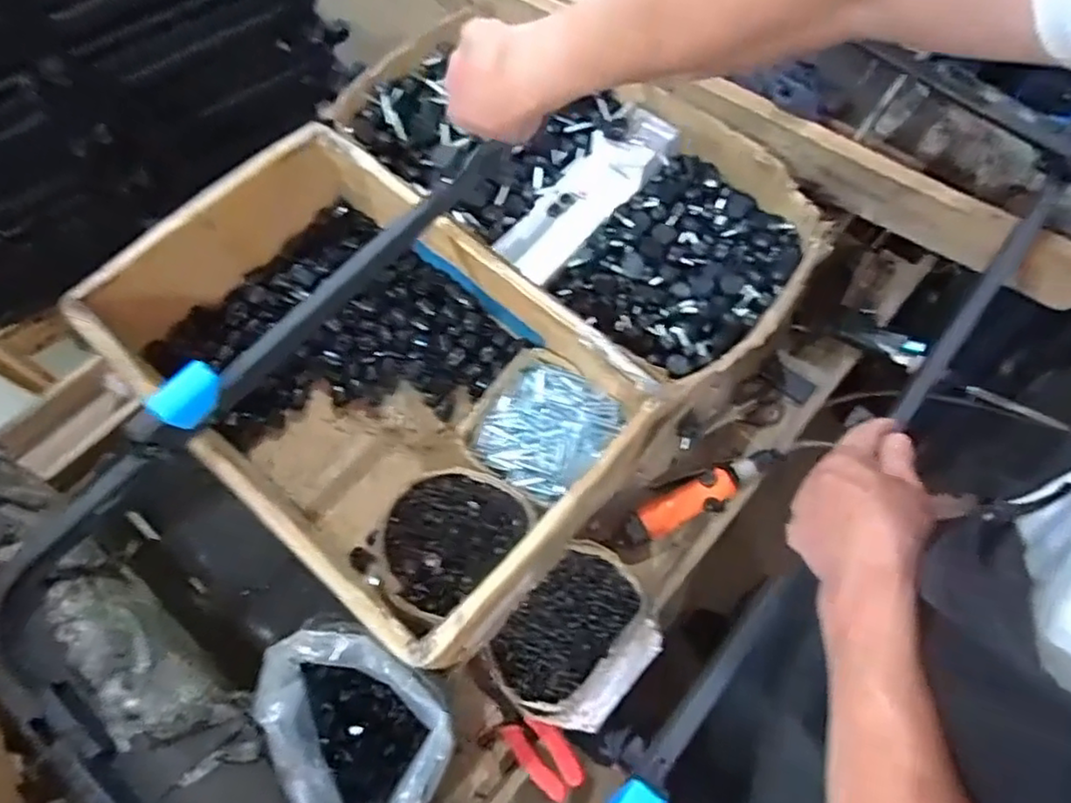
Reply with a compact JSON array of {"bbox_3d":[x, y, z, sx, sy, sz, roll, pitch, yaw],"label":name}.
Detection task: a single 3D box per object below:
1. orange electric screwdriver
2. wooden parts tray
[{"bbox_3d":[0.206,0.106,0.775,0.211,0.032,0.044,-26,70,-10],"label":"orange electric screwdriver"},{"bbox_3d":[-0.175,-0.024,0.720,0.519,0.179,0.332,40,73,14],"label":"wooden parts tray"}]

